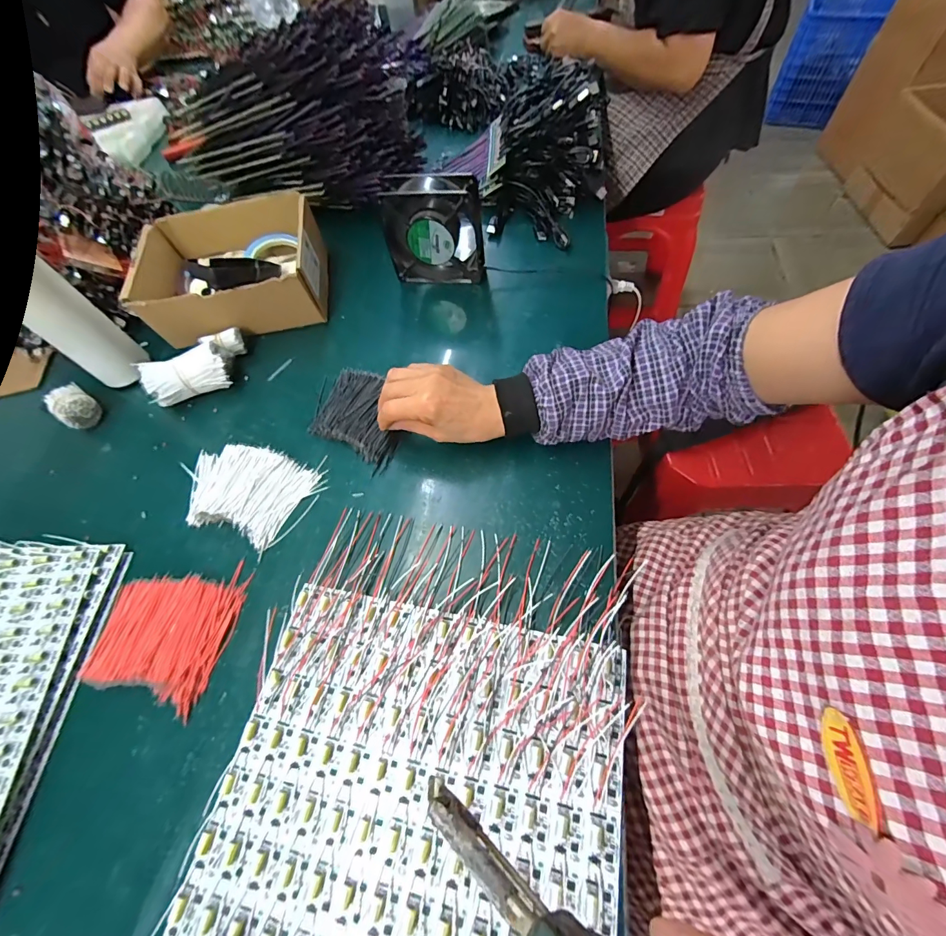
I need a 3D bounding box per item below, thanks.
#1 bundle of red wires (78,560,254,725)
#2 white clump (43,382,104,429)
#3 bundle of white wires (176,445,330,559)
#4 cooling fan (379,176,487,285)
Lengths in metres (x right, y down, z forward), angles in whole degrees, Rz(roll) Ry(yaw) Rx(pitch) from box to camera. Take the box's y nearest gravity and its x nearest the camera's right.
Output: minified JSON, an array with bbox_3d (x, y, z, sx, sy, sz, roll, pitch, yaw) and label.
[{"bbox_3d":[-0.284,0.142,0.367,0.123,0.018,0.113,9,63,10],"label":"bundle of red wires"},{"bbox_3d":[-0.490,-0.075,0.497,0.048,0.034,0.040,30,69,19],"label":"white clump"},{"bbox_3d":[-0.243,0.024,0.428,0.152,0.014,0.102,8,63,10],"label":"bundle of white wires"},{"bbox_3d":[-0.052,-0.297,0.524,0.127,0.130,0.039,8,62,11],"label":"cooling fan"}]

